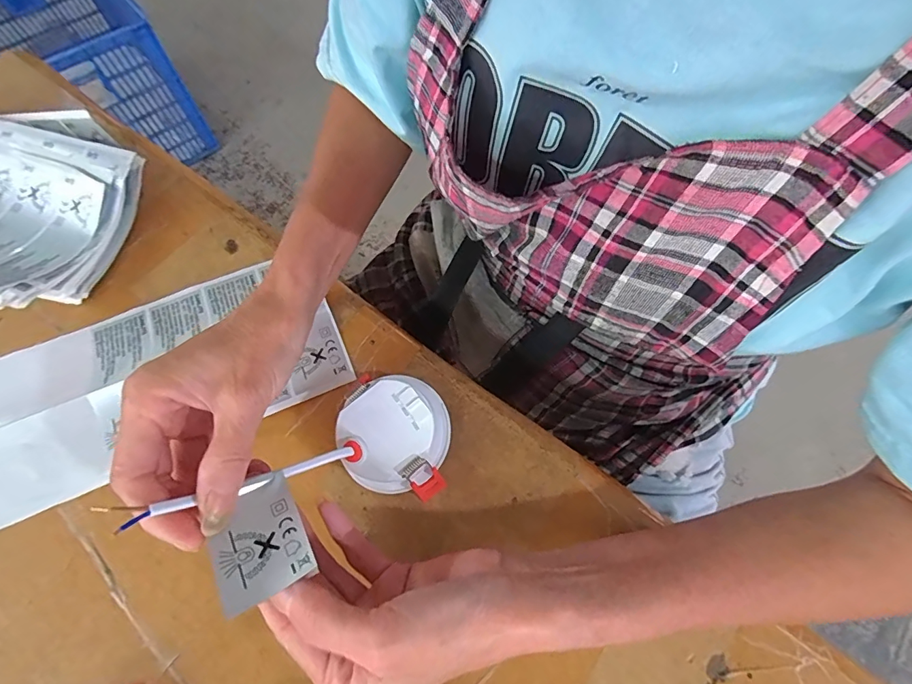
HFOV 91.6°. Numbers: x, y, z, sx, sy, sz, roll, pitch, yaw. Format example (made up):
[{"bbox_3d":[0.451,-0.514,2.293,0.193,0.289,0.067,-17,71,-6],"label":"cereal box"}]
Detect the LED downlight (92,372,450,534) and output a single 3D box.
[{"bbox_3d":[-0.075,0.048,0.249,0.138,0.085,0.080,-7,64,-2],"label":"LED downlight"}]

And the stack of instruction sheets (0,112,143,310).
[{"bbox_3d":[-0.414,-0.122,0.357,0.310,0.056,0.162,14,65,8],"label":"stack of instruction sheets"}]

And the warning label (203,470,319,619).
[{"bbox_3d":[-0.093,0.090,0.206,0.039,0.005,0.055,-18,49,-27],"label":"warning label"}]

